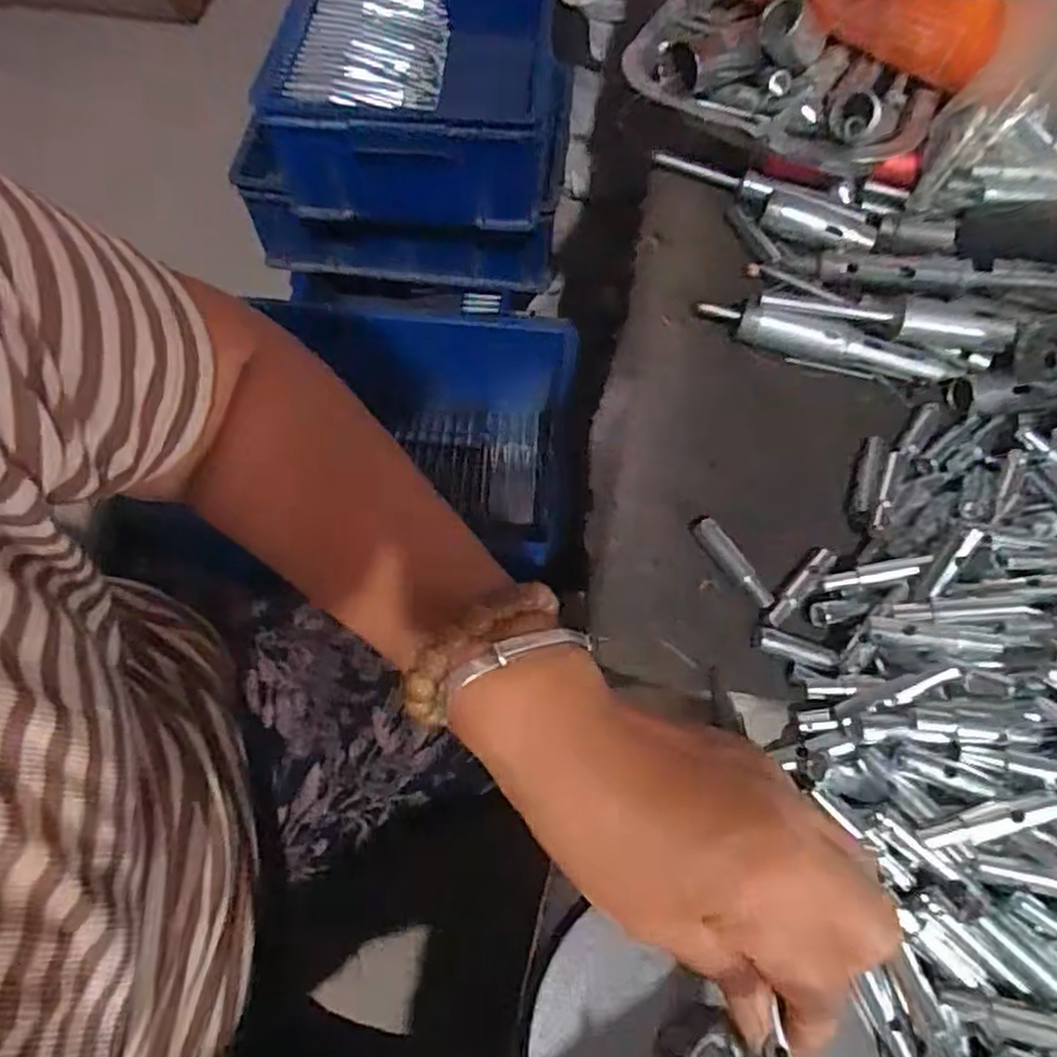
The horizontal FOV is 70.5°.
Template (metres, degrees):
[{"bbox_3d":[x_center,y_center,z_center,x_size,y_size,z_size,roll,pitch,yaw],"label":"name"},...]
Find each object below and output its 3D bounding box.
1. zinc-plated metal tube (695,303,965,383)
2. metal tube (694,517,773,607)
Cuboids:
[{"bbox_3d":[0.168,-0.104,0.411,0.148,0.022,0.016,14,63,5],"label":"zinc-plated metal tube"},{"bbox_3d":[0.099,0.016,0.358,0.010,0.008,0.051,-33,69,-17],"label":"metal tube"}]

